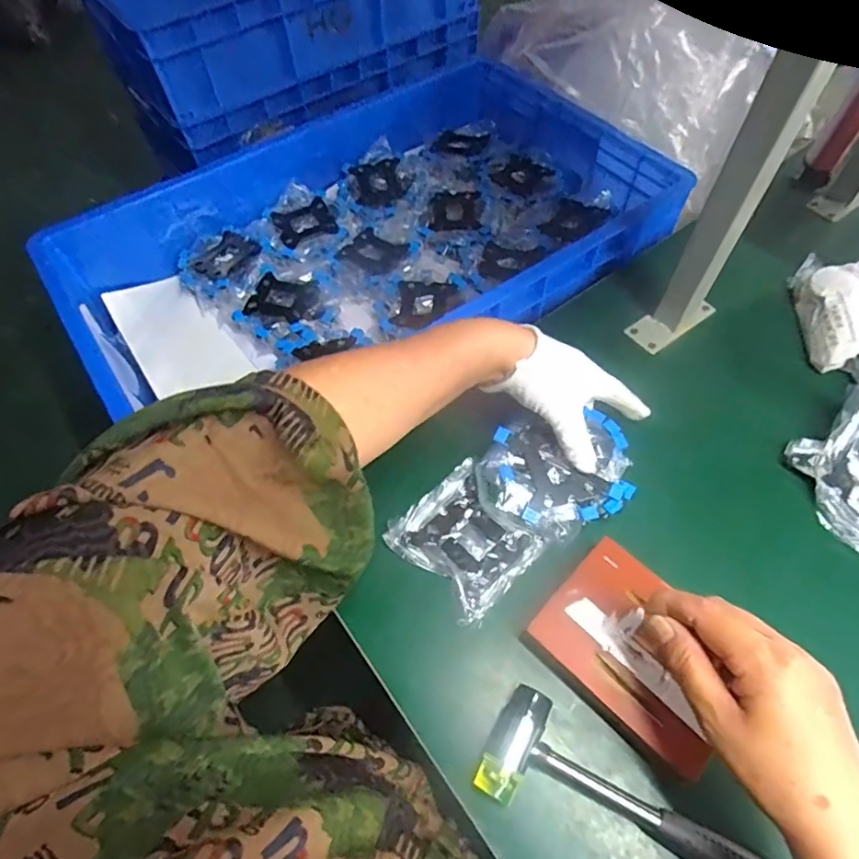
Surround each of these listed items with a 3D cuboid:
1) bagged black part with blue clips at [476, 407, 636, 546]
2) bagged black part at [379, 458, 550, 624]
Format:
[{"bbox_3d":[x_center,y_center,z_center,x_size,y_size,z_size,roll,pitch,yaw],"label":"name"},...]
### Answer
[{"bbox_3d":[0.108,0.039,0.473,0.127,0.030,0.108,-4,60,1],"label":"bagged black part with blue clips"},{"bbox_3d":[0.031,0.092,0.463,0.097,0.009,0.106,-39,65,-18],"label":"bagged black part"}]

